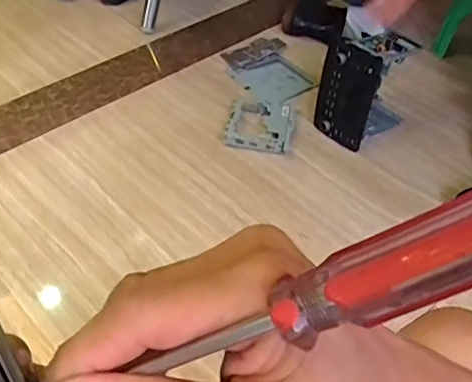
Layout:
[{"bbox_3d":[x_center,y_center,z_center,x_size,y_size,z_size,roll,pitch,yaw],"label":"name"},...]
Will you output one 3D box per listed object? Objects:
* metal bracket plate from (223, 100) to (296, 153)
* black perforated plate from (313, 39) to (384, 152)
[{"bbox_3d":[0.052,-0.142,1.199,0.137,0.031,0.142,8,48,5],"label":"metal bracket plate"},{"bbox_3d":[0.216,-0.189,1.118,0.018,0.214,0.125,-32,58,-33],"label":"black perforated plate"}]

